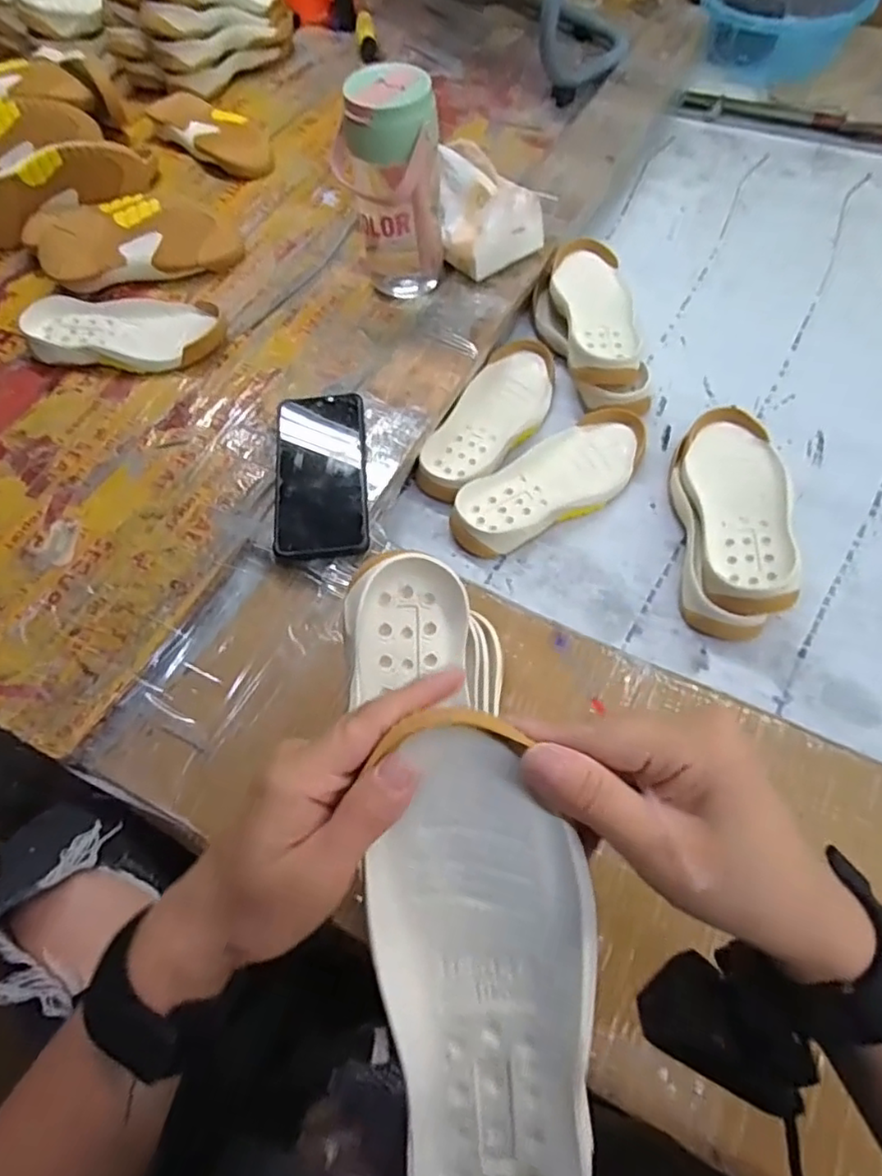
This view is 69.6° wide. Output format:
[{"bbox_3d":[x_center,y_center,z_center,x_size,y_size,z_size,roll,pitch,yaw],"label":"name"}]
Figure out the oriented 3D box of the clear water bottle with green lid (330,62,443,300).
[{"bbox_3d":[-0.048,-0.379,0.621,0.095,0.184,0.099,-4,61,1],"label":"clear water bottle with green lid"}]

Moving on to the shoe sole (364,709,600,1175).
[{"bbox_3d":[0.017,0.144,0.237,0.079,0.022,0.193,-5,91,1],"label":"shoe sole"}]

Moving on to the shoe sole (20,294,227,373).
[{"bbox_3d":[-0.330,-0.270,0.666,0.209,0.028,0.090,4,62,6],"label":"shoe sole"}]

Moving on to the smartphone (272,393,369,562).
[{"bbox_3d":[-0.105,-0.102,0.556,0.078,0.010,0.172,-4,61,-3],"label":"smartphone"}]

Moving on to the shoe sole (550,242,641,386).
[{"bbox_3d":[0.161,-0.300,0.670,0.074,0.022,0.217,-3,62,2],"label":"shoe sole"}]

